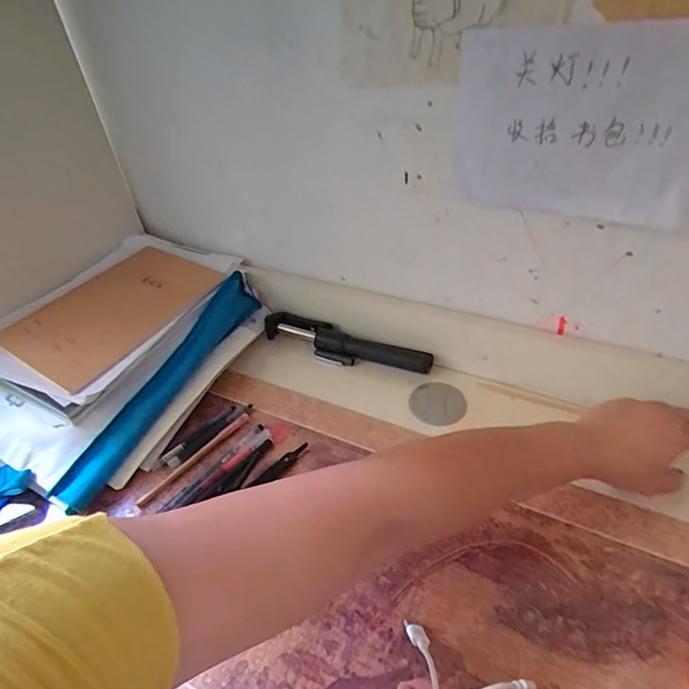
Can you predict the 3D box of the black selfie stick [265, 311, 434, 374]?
[{"bbox_3d":[-0.003,0.002,0.621,0.254,0.032,0.049,14,43,23],"label":"black selfie stick"}]

